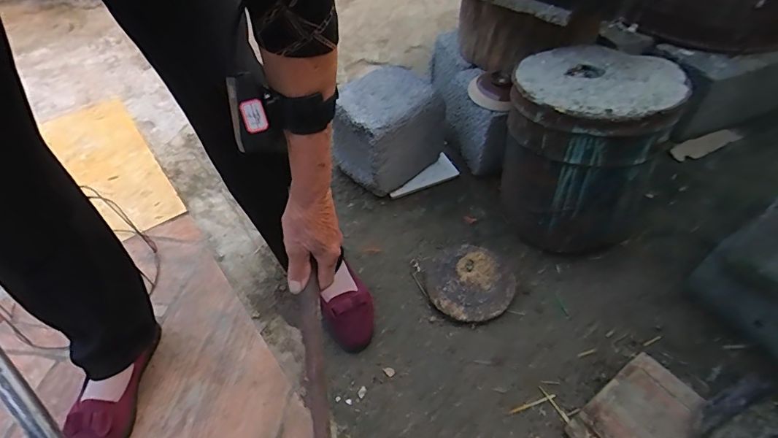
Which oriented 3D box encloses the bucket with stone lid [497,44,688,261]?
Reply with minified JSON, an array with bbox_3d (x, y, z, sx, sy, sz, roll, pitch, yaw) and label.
[{"bbox_3d":[0.364,-0.142,0.837,0.269,0.308,0.269,0,50,0],"label":"bucket with stone lid"}]

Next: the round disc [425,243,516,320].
[{"bbox_3d":[0.158,0.126,0.850,0.163,0.027,0.167,0,50,0],"label":"round disc"}]

